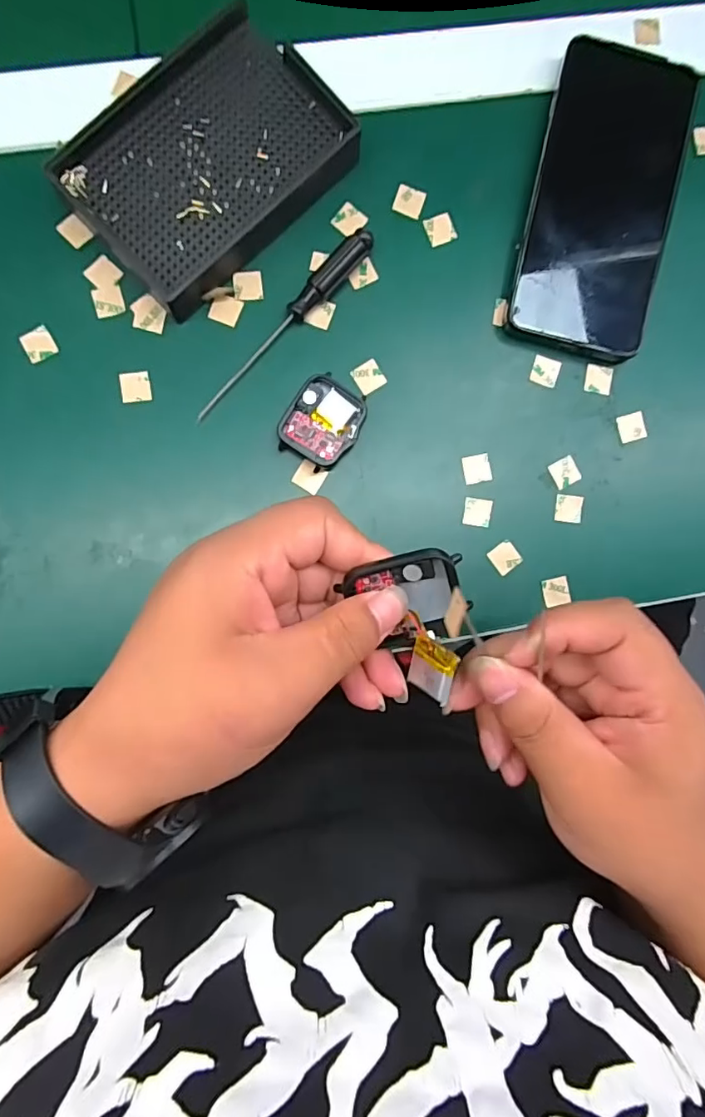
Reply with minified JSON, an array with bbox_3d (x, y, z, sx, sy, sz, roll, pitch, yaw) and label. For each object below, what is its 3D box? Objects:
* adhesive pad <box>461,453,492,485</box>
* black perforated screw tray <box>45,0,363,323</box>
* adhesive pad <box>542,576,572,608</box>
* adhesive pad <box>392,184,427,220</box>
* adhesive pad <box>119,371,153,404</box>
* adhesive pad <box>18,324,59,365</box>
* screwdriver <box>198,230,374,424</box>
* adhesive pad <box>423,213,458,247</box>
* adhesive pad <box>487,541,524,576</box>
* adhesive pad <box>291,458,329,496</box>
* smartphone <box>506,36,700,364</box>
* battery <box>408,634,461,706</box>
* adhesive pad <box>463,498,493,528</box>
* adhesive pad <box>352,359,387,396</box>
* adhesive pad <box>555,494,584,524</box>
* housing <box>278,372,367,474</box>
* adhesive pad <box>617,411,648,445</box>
[{"bbox_3d":[0.071,-0.051,0.301,0.016,0.004,0.016,-11,91,-4],"label":"adhesive pad"},{"bbox_3d":[-0.077,-0.208,0.280,0.136,0.020,0.096,-45,93,-3],"label":"black perforated screw tray"},{"bbox_3d":[0.117,0.019,0.303,0.015,0.004,0.016,-10,91,-4],"label":"adhesive pad"},{"bbox_3d":[0.032,-0.200,0.297,0.016,0.004,0.015,19,89,-4],"label":"adhesive pad"},{"bbox_3d":[-0.117,-0.093,0.287,0.016,0.004,0.016,-8,91,-4],"label":"adhesive pad"},{"bbox_3d":[-0.168,-0.115,0.284,0.016,0.004,0.017,-28,92,-4],"label":"adhesive pad"},{"bbox_3d":[-0.036,-0.125,0.287,0.012,0.013,0.131,41,87,-4],"label":"screwdriver"},{"bbox_3d":[0.050,-0.185,0.298,0.016,0.004,0.016,-23,92,-4],"label":"adhesive pad"},{"bbox_3d":[0.087,0.000,0.302,0.016,0.004,0.016,-36,93,-3],"label":"adhesive pad"},{"bbox_3d":[-0.023,-0.045,0.293,0.016,0.004,0.015,28,88,-4],"label":"adhesive pad"},{"bbox_3d":[0.139,-0.198,0.298,0.079,0.017,0.162,14,89,-4],"label":"smartphone"},{"bbox_3d":[0.030,0.042,0.204,0.004,0.019,0.023,-13,122,-39],"label":"battery"},{"bbox_3d":[0.071,-0.026,0.300,0.015,0.004,0.016,8,90,-4],"label":"adhesive pad"},{"bbox_3d":[0.010,-0.101,0.295,0.016,0.004,0.016,-35,93,-3],"label":"adhesive pad"},{"bbox_3d":[0.125,-0.028,0.304,0.016,0.004,0.015,6,90,-4],"label":"adhesive pad"},{"bbox_3d":[-0.016,-0.074,0.289,0.039,0.012,0.047,29,88,-4],"label":"housing"},{"bbox_3d":[0.162,-0.076,0.307,0.015,0.004,0.016,-14,91,-4],"label":"adhesive pad"}]

